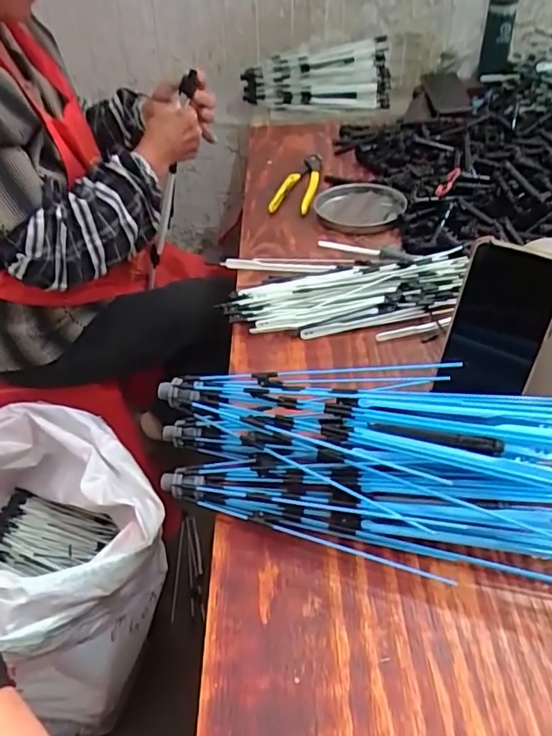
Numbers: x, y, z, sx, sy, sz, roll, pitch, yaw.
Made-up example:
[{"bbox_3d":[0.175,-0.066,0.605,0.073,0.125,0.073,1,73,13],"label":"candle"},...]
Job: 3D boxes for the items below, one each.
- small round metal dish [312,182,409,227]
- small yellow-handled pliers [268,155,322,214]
[{"bbox_3d":[0.128,-0.245,0.826,0.124,0.021,0.123,-2,41,2],"label":"small round metal dish"},{"bbox_3d":[0.043,-0.295,0.886,0.056,0.025,0.182,8,43,13],"label":"small yellow-handled pliers"}]

